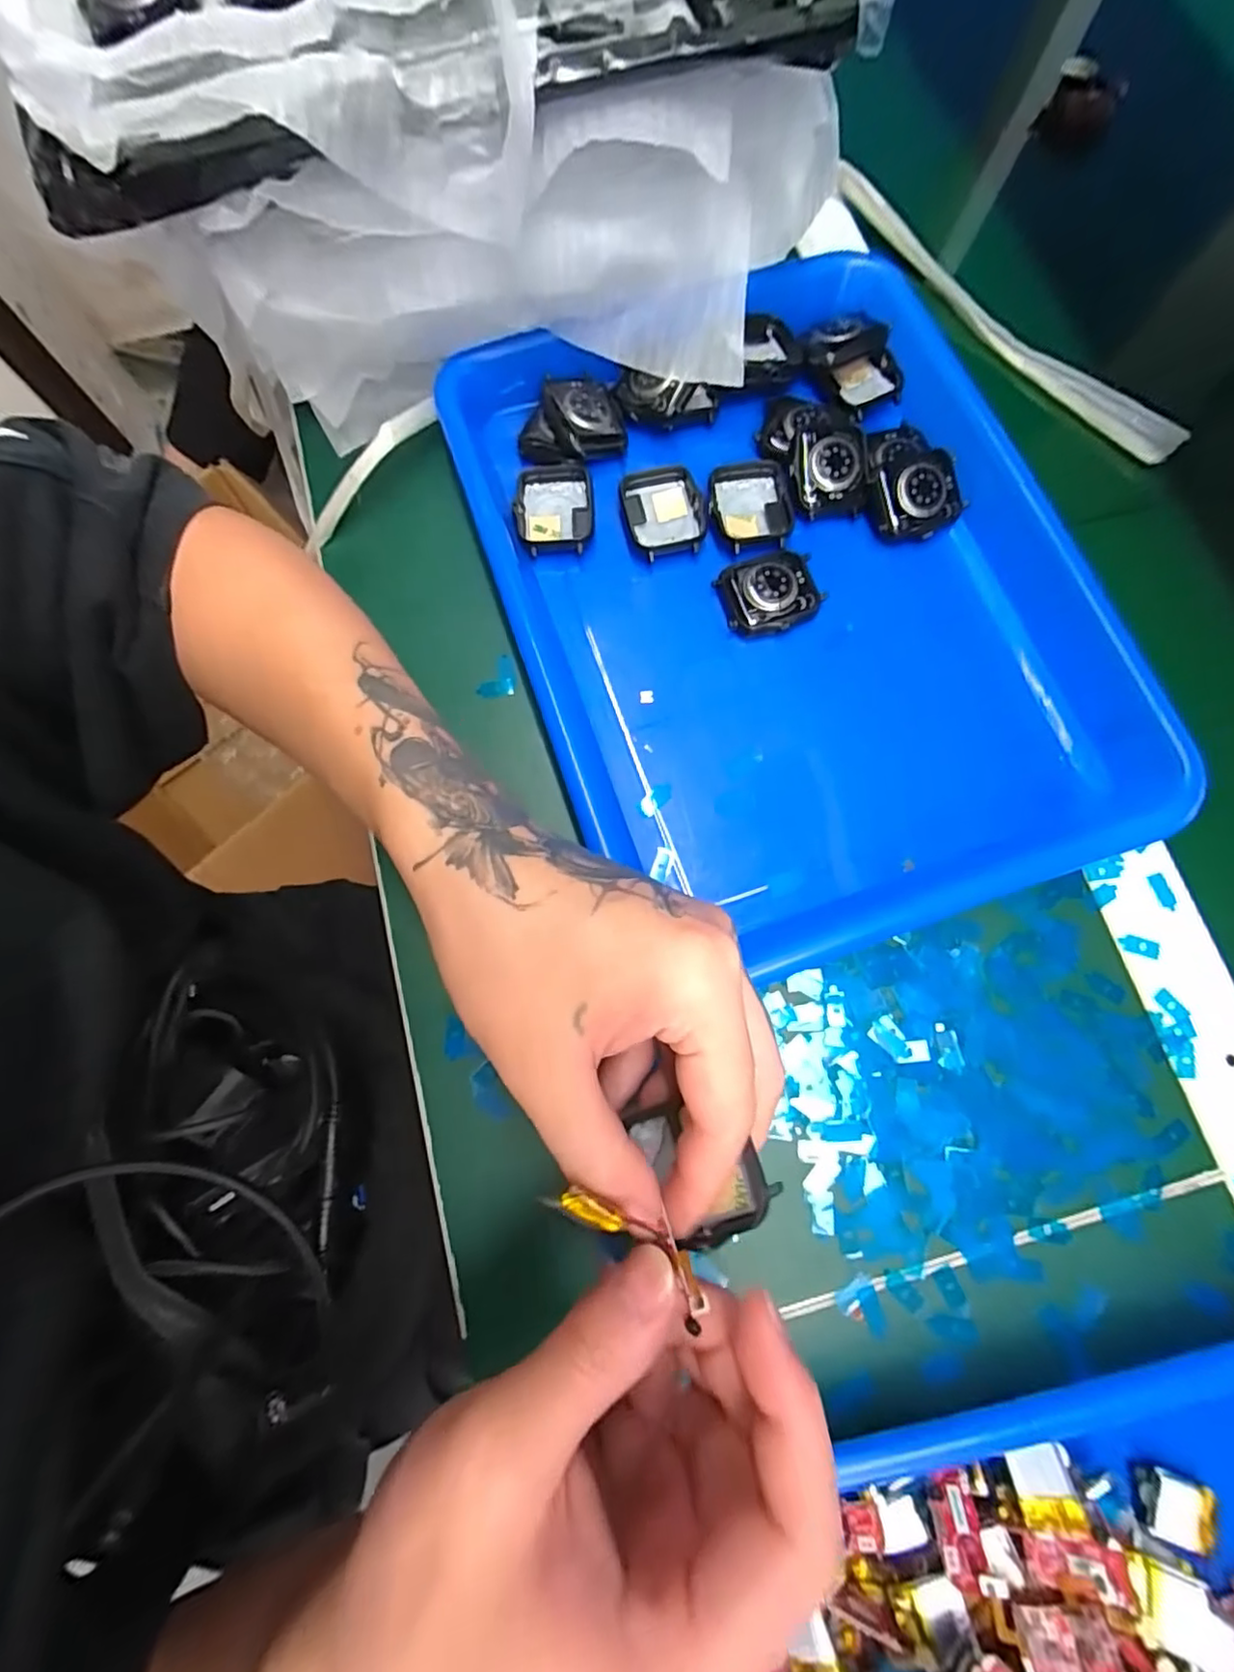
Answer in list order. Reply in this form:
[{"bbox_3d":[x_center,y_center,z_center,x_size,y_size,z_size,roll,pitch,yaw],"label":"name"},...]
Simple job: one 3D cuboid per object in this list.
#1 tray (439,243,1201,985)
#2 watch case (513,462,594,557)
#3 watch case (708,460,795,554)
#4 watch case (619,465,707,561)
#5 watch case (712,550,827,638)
[{"bbox_3d":[0.081,-0.116,0.279,0.254,0.035,0.319,-18,78,-6],"label":"tray"},{"bbox_3d":[-0.031,-0.162,0.298,0.037,0.008,0.045,-3,76,-1],"label":"watch case"},{"bbox_3d":[0.066,-0.162,0.297,0.042,0.009,0.044,-3,76,-1],"label":"watch case"},{"bbox_3d":[0.023,-0.159,0.297,0.037,0.010,0.043,-9,76,-3],"label":"watch case"},{"bbox_3d":[0.073,-0.116,0.287,0.044,0.012,0.038,-20,77,-5],"label":"watch case"}]

